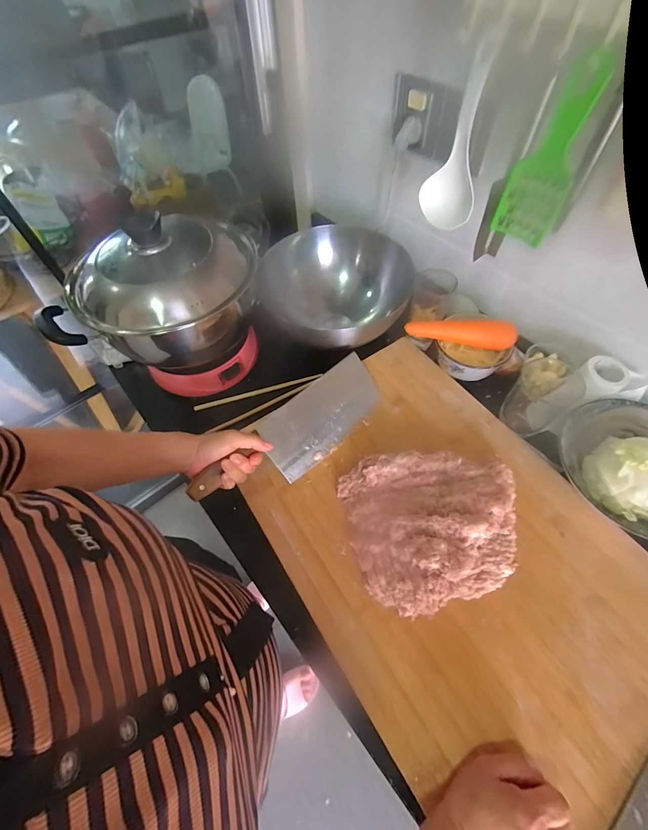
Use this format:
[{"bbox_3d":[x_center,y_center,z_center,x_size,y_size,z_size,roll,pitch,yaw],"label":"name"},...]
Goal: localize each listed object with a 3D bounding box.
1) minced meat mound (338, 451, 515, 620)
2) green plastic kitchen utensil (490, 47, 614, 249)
[{"bbox_3d":[0.146,0.139,0.459,0.216,0.050,0.190,-10,58,-7],"label":"minced meat mound"},{"bbox_3d":[0.240,-0.268,0.369,0.012,0.159,0.065,-40,65,-20],"label":"green plastic kitchen utensil"}]

